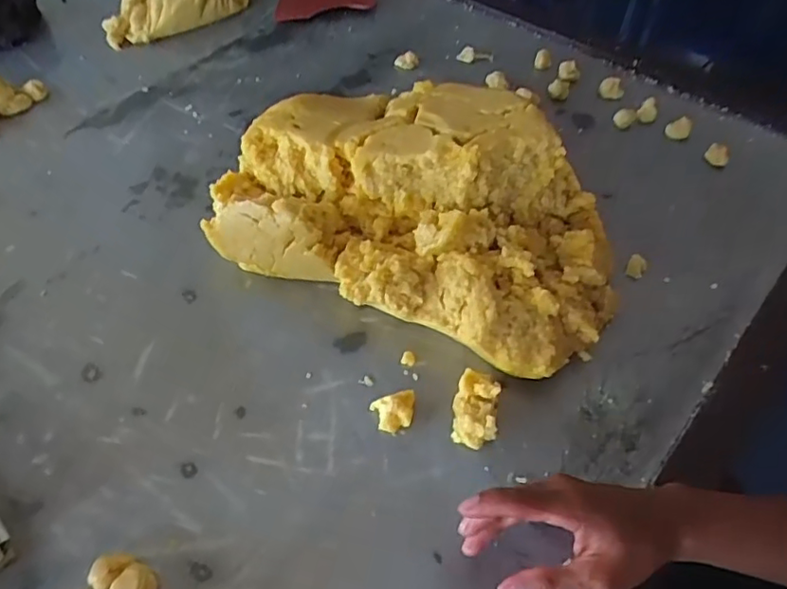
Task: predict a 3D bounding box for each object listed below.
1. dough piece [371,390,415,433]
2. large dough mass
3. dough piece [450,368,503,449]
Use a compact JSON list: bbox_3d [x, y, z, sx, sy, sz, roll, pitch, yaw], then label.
[{"bbox_3d":[0.002,0.087,0.450,0.032,0.018,0.025,-15,55,-10],"label":"dough piece"},{"bbox_3d":[0.026,-0.083,0.514,0.336,0.114,0.204,22,57,16],"label":"large dough mass"},{"bbox_3d":[0.061,0.084,0.445,0.031,0.023,0.055,8,54,7],"label":"dough piece"}]

